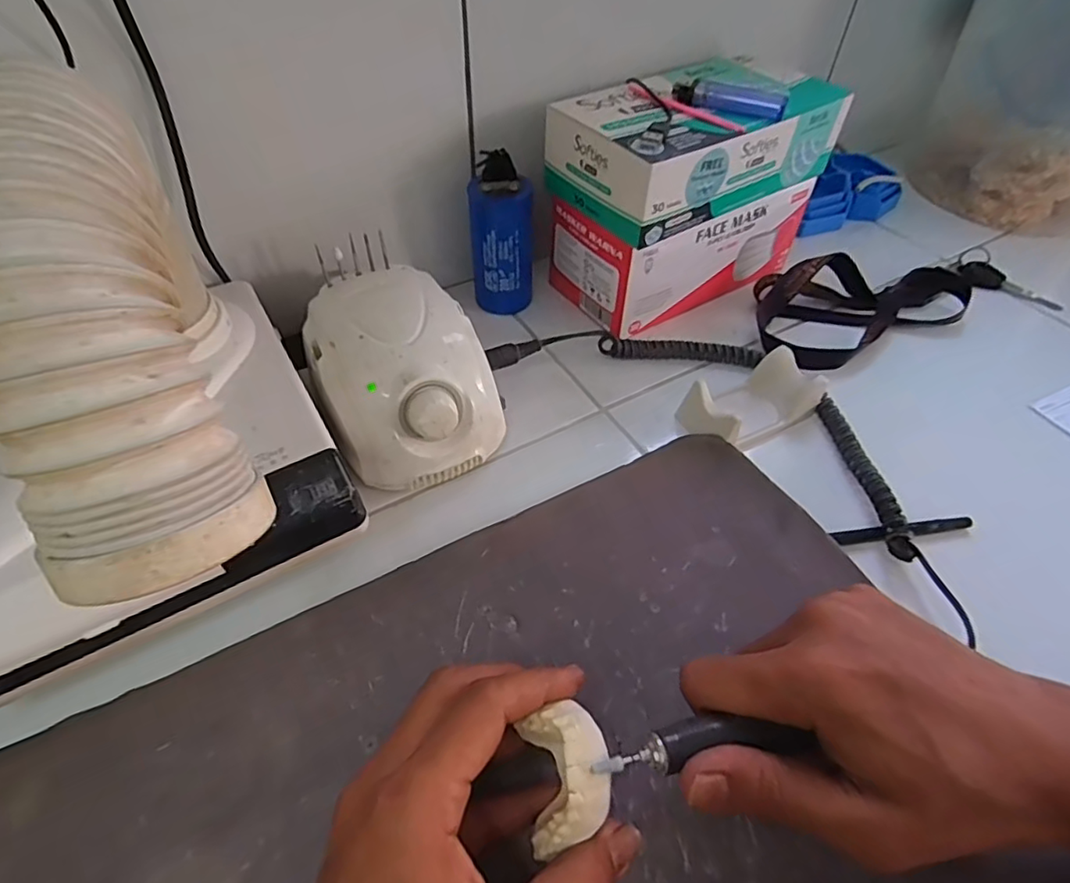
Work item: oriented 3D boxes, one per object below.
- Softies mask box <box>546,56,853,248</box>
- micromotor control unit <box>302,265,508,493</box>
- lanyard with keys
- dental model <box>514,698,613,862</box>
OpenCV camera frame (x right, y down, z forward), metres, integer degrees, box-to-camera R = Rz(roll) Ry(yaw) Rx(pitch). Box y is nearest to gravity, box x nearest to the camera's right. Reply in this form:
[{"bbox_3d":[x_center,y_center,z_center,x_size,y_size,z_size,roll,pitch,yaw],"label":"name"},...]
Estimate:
[{"bbox_3d":[0.124,-0.233,0.449,0.212,0.063,0.112,-27,55,-23],"label":"Softies mask box"},{"bbox_3d":[-0.086,-0.045,0.385,0.107,0.076,0.137,-22,53,-20],"label":"micromotor control unit"},{"bbox_3d":[0.312,-0.125,0.496,0.278,0.032,0.096,-12,50,-12],"label":"lanyard with keys"},{"bbox_3d":[0.013,0.134,0.230,0.020,0.033,0.052,10,76,-34],"label":"dental model"}]

